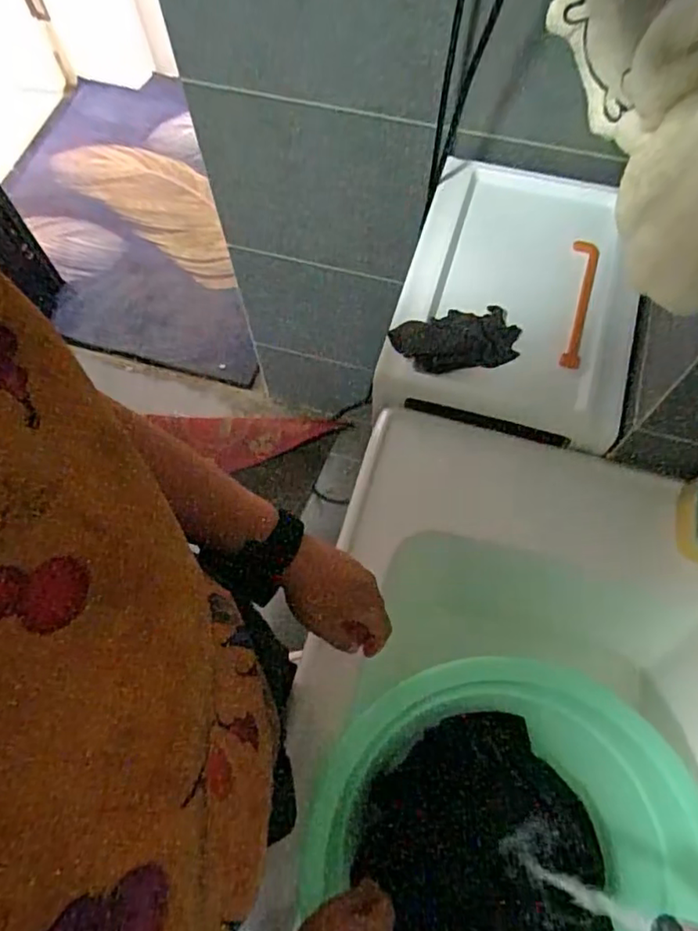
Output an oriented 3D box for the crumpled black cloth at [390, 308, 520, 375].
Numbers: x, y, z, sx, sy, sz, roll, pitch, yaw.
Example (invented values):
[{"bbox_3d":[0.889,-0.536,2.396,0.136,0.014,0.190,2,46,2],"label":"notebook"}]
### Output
[{"bbox_3d":[0.116,-0.137,0.655,0.135,0.017,0.066,-8,66,-2],"label":"crumpled black cloth"}]

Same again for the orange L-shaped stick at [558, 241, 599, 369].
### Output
[{"bbox_3d":[0.259,-0.182,0.680,0.029,0.020,0.167,14,67,8],"label":"orange L-shaped stick"}]

